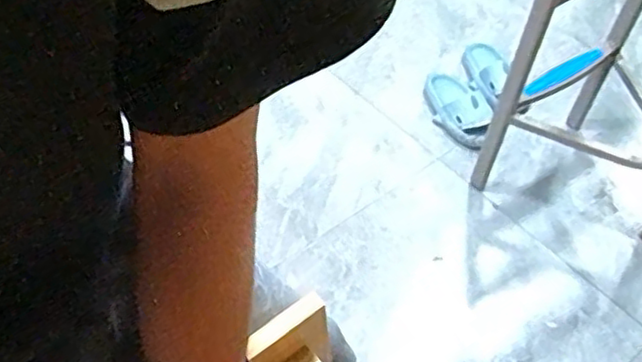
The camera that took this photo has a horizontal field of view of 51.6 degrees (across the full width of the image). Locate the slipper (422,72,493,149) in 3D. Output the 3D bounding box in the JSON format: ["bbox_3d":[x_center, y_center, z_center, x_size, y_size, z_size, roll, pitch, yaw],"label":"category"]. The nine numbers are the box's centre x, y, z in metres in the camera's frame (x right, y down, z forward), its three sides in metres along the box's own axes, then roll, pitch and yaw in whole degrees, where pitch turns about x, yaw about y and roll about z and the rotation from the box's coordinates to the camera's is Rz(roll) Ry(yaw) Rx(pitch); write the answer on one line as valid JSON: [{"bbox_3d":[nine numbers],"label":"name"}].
[{"bbox_3d":[0.338,-0.191,1.651,0.126,0.081,0.275,-8,49,-3],"label":"slipper"}]

